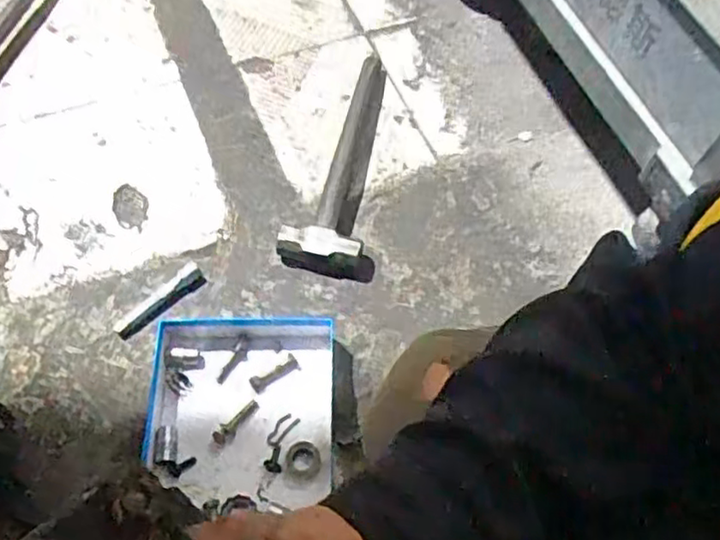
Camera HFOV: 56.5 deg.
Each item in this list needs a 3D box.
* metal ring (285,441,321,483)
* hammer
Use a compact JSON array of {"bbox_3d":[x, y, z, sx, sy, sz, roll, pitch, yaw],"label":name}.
[{"bbox_3d":[-0.064,0.214,0.750,0.039,0.008,0.042,1,59,-2],"label":"metal ring"},{"bbox_3d":[-0.017,-0.165,0.936,0.120,0.046,0.402,9,59,2],"label":"hammer"}]

